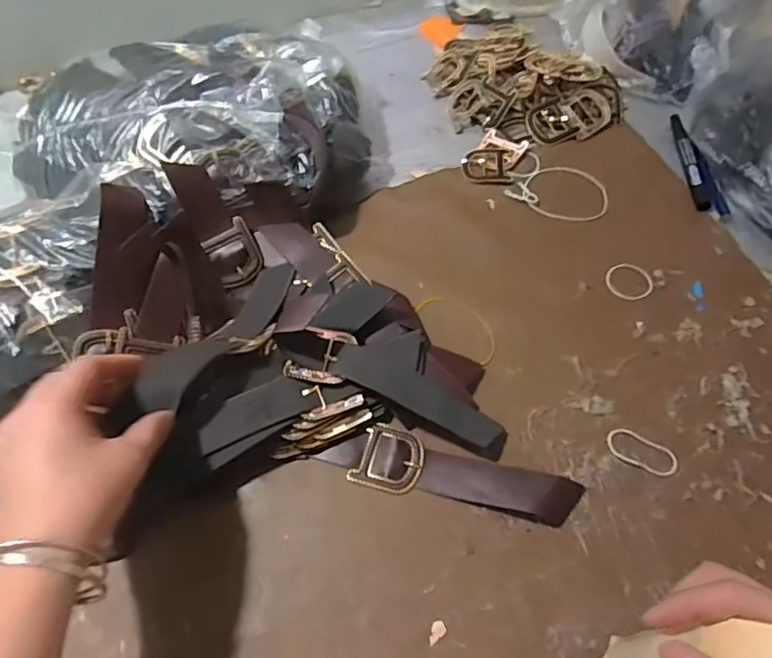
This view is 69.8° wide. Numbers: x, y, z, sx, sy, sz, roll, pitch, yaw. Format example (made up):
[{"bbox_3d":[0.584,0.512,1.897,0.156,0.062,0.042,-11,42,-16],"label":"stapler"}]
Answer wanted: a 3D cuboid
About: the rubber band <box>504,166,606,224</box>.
[{"bbox_3d":[0.173,-0.135,0.548,0.092,0.008,0.066,31,69,15],"label":"rubber band"}]

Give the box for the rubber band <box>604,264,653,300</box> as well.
[{"bbox_3d":[0.218,-0.042,0.494,0.042,0.006,0.036,-10,68,-4],"label":"rubber band"}]

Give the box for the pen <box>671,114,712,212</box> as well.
[{"bbox_3d":[0.310,-0.171,0.563,0.014,0.017,0.132,2,59,2],"label":"pen"}]

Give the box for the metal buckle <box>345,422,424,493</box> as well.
[{"bbox_3d":[0.003,0.096,0.410,0.049,0.004,0.047,15,61,9],"label":"metal buckle"}]

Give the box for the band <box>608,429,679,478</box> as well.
[{"bbox_3d":[0.192,0.092,0.413,0.052,0.004,0.025,27,63,15],"label":"band"}]

